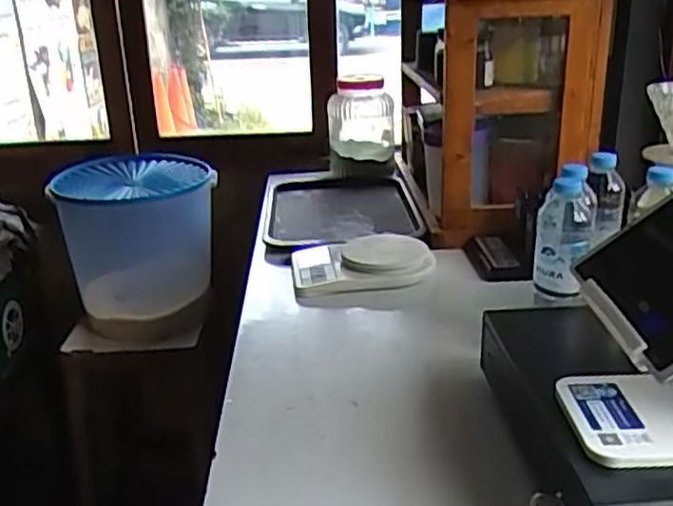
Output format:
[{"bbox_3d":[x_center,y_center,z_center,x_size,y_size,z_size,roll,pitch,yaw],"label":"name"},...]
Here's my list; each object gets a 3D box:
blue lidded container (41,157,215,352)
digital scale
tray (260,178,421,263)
[{"bbox_3d":[-0.426,-0.009,1.570,0.315,0.347,0.263,-8,22,-14],"label":"blue lidded container"},{"bbox_3d":[0.044,0.020,1.178,0.229,0.042,0.199,-6,21,-3],"label":"digital scale"},{"bbox_3d":[0.006,-0.089,1.467,0.298,0.032,0.460,-4,21,0],"label":"tray"}]

